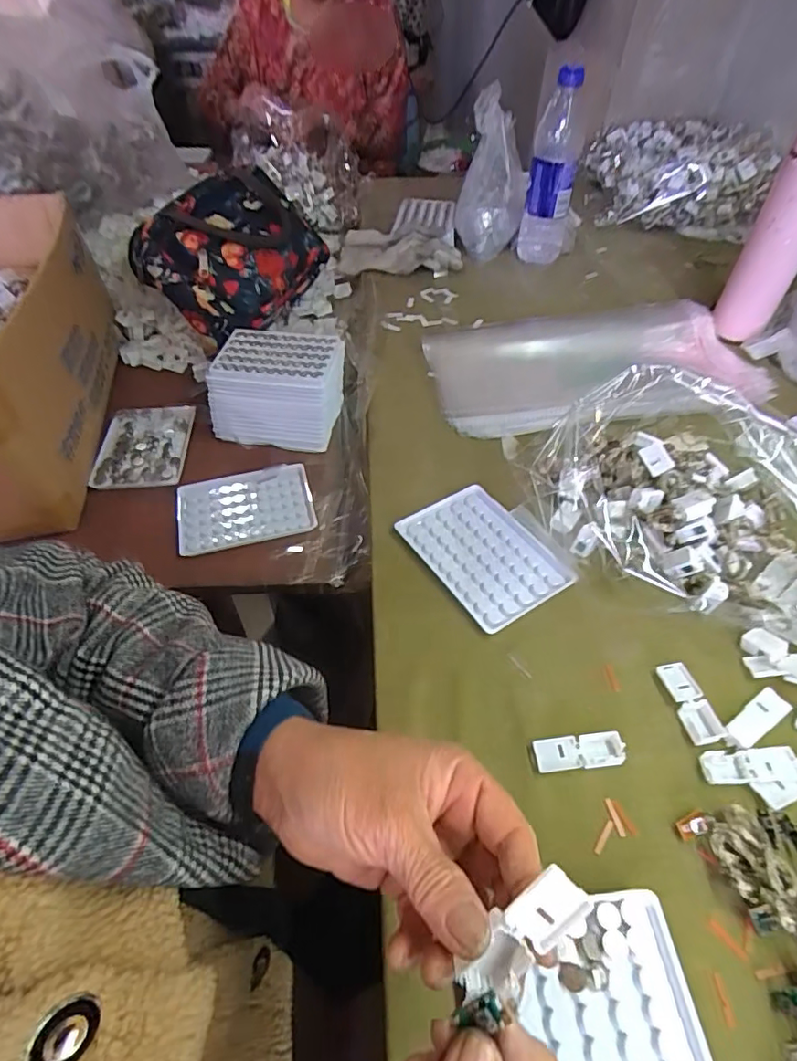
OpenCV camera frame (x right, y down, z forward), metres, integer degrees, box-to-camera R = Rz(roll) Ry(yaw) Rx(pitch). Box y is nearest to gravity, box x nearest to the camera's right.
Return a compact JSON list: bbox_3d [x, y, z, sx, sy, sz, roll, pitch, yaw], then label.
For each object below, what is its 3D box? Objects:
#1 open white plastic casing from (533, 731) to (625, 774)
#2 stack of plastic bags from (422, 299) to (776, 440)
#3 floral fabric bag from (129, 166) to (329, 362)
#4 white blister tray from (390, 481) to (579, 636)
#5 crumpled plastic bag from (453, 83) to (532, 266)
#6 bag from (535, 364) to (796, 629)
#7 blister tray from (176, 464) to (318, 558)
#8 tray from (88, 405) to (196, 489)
[{"bbox_3d":[0.115,0.143,0.352,0.054,0.016,0.020,-5,50,-4],"label":"open white plastic casing"},{"bbox_3d":[0.220,-0.194,0.624,0.361,0.031,0.192,-6,50,-5],"label":"stack of plastic bags"},{"bbox_3d":[-0.203,-0.353,0.707,0.186,0.125,0.240,24,54,19],"label":"floral fabric bag"},{"bbox_3d":[0.072,0.018,0.461,0.093,0.006,0.127,-27,55,-21],"label":"white blister tray"},{"bbox_3d":[0.135,-0.508,0.802,0.097,0.213,0.098,5,14,4],"label":"crumpled plastic bag"},{"bbox_3d":[0.268,-0.061,0.436,0.217,0.140,0.240,34,58,25],"label":"bag"},{"bbox_3d":[-0.152,-0.022,0.547,0.130,0.014,0.085,-12,51,-10],"label":"blister tray"},{"bbox_3d":[-0.283,-0.096,0.610,0.093,0.010,0.126,-3,50,-3],"label":"tray"}]

